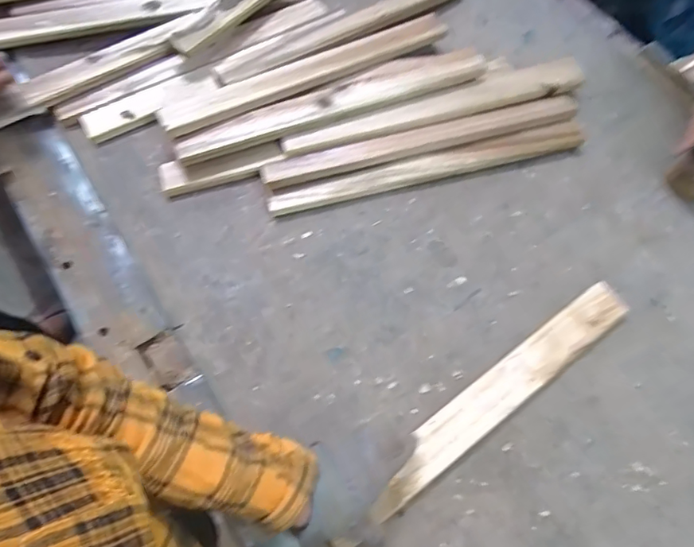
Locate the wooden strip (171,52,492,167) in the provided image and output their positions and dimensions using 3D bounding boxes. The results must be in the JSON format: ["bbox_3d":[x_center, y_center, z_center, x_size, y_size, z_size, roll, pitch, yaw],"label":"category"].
[{"bbox_3d":[-0.018,-0.241,0.696,0.447,0.018,0.047,-18,69,-8],"label":"wooden strip"}]

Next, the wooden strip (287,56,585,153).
[{"bbox_3d":[0.128,-0.240,0.707,0.449,0.009,0.044,-16,84,-5],"label":"wooden strip"}]

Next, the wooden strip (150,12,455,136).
[{"bbox_3d":[-0.049,-0.300,0.720,0.458,0.014,0.059,-26,70,-15],"label":"wooden strip"}]

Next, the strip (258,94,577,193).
[{"bbox_3d":[0.108,-0.186,0.702,0.457,0.024,0.046,-14,69,-7],"label":"strip"}]

